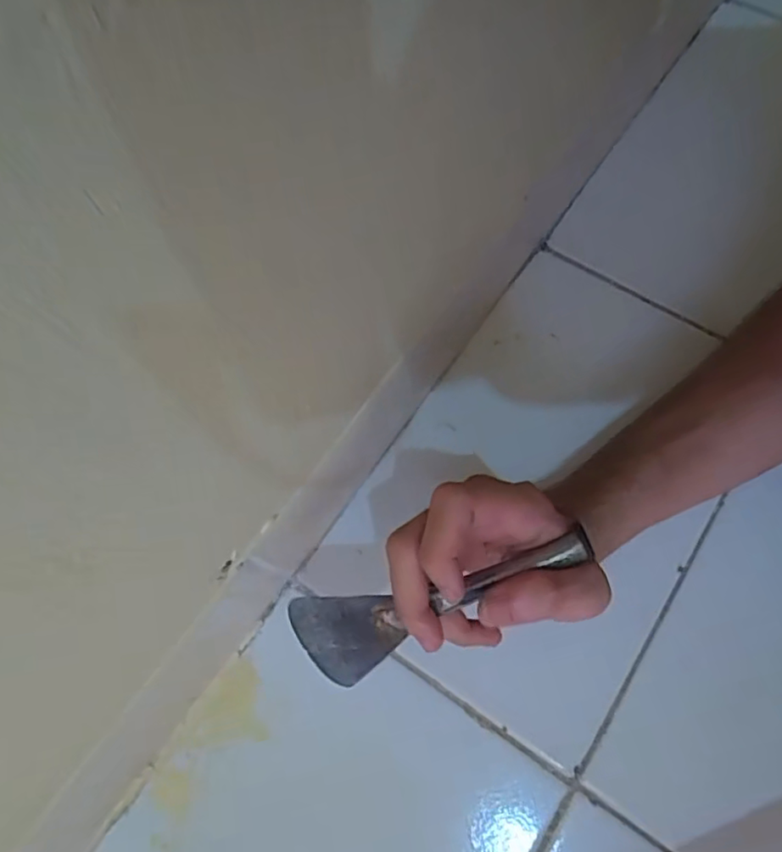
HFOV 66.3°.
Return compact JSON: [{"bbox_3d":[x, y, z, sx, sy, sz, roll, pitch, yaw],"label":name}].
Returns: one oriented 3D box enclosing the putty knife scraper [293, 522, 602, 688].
[{"bbox_3d":[0.022,0.081,0.281,0.139,0.017,0.047,-21,102,14],"label":"putty knife scraper"}]

